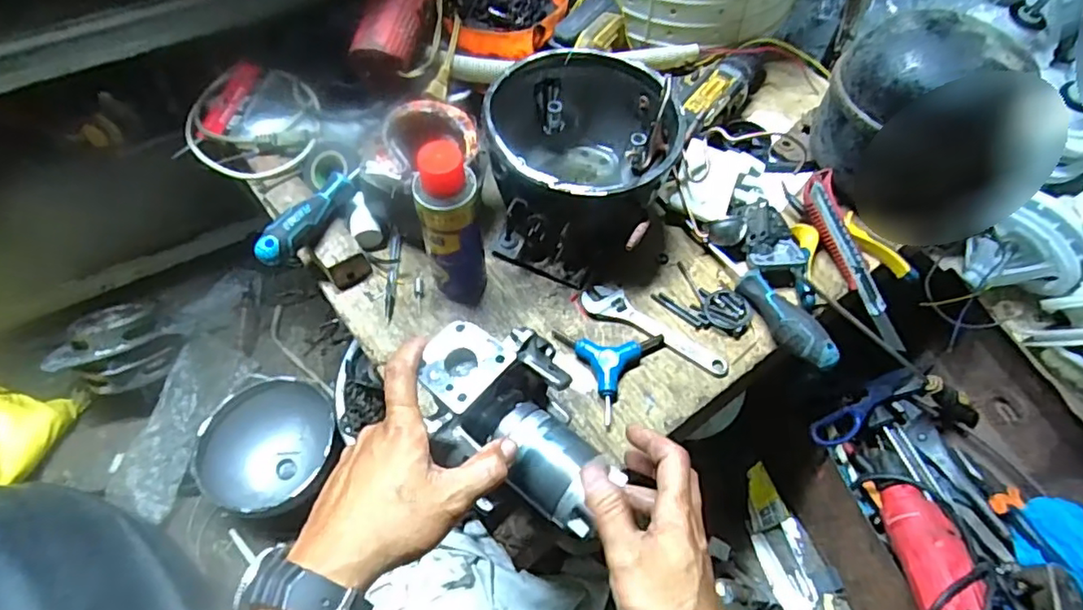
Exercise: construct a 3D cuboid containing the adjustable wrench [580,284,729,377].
[{"bbox_3d":[0.107,0.021,0.562,0.147,0.010,0.038,29,62,15],"label":"adjustable wrench"}]

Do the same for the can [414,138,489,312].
[{"bbox_3d":[-0.076,-0.061,0.513,0.048,0.170,0.041,-6,59,-5],"label":"can"}]

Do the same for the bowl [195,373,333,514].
[{"bbox_3d":[-0.366,0.185,0.801,0.137,0.080,0.171,8,59,3],"label":"bowl"}]

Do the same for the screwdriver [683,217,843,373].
[{"bbox_3d":[0.211,-0.015,0.571,0.039,0.033,0.184,-22,62,-14],"label":"screwdriver"}]

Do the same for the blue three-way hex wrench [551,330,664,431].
[{"bbox_3d":[0.058,0.061,0.533,0.099,0.013,0.087,6,59,2],"label":"blue three-way hex wrench"}]

